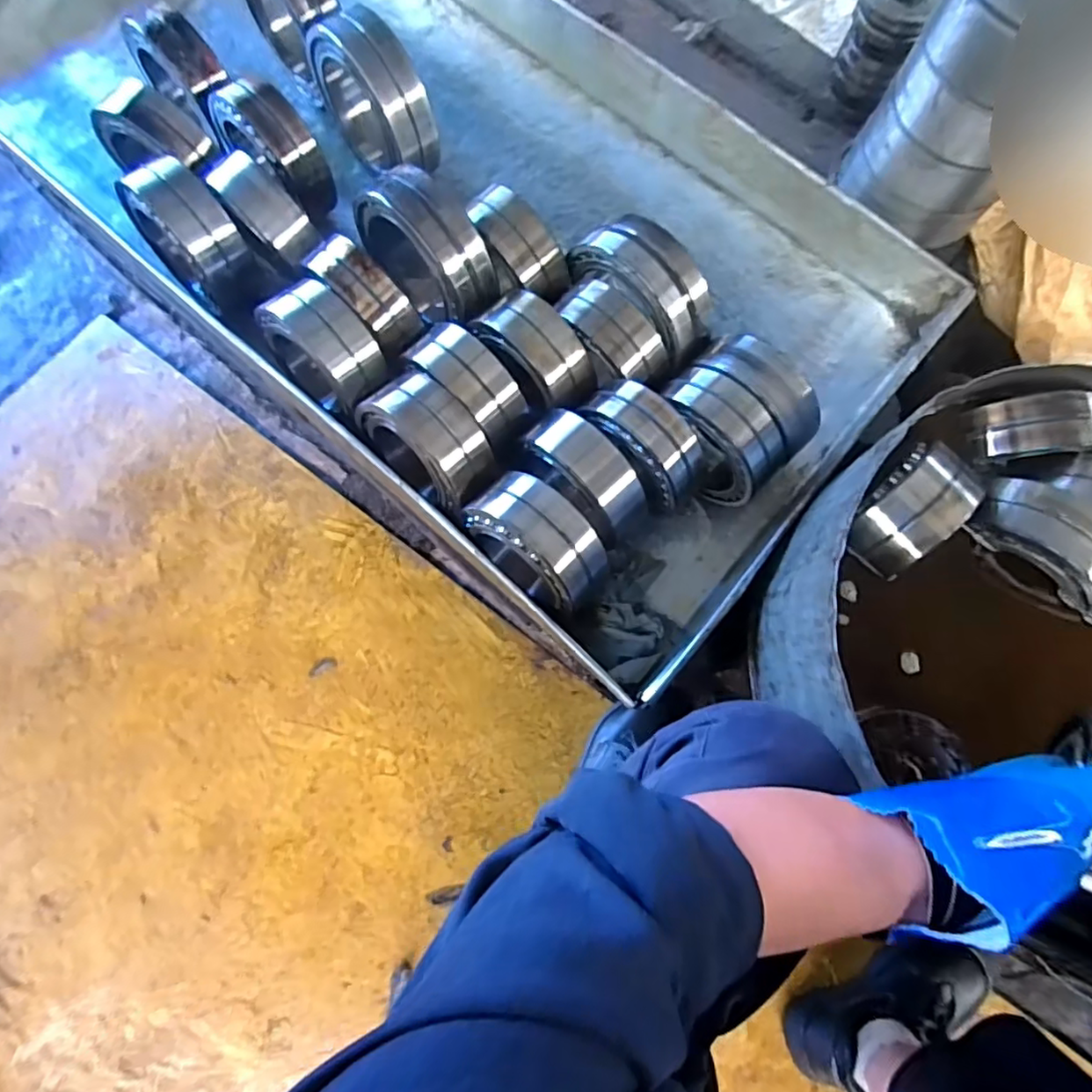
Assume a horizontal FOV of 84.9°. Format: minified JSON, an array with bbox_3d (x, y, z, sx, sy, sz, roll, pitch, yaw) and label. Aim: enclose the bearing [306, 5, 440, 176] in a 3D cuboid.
[{"bbox_3d":[-0.236,-0.594,0.800,0.078,0.197,0.206,-43,80,-12],"label":"bearing"}]

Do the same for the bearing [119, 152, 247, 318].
[{"bbox_3d":[-0.433,-0.384,0.726,0.156,0.133,0.081,42,77,9],"label":"bearing"}]

